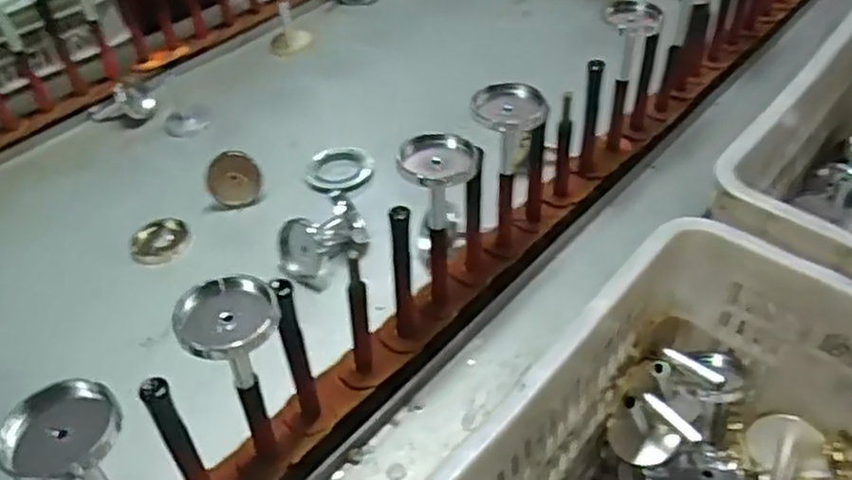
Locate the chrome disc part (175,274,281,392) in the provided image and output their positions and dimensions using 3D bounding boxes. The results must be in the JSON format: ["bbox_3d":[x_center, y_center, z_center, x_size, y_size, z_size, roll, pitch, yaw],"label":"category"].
[{"bbox_3d":[-0.131,0.060,0.484,0.065,0.059,0.064,-18,44,-13],"label":"chrome disc part"}]

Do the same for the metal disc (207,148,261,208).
[{"bbox_3d":[-0.229,-0.073,0.853,0.060,0.065,0.006,10,11,-18],"label":"metal disc"}]

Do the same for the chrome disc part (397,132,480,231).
[{"bbox_3d":[0.010,-0.042,0.596,0.065,0.078,0.051,5,44,10],"label":"chrome disc part"}]

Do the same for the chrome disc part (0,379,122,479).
[{"bbox_3d":[-0.207,0.124,0.433,0.070,0.065,0.060,2,60,18],"label":"chrome disc part"}]

